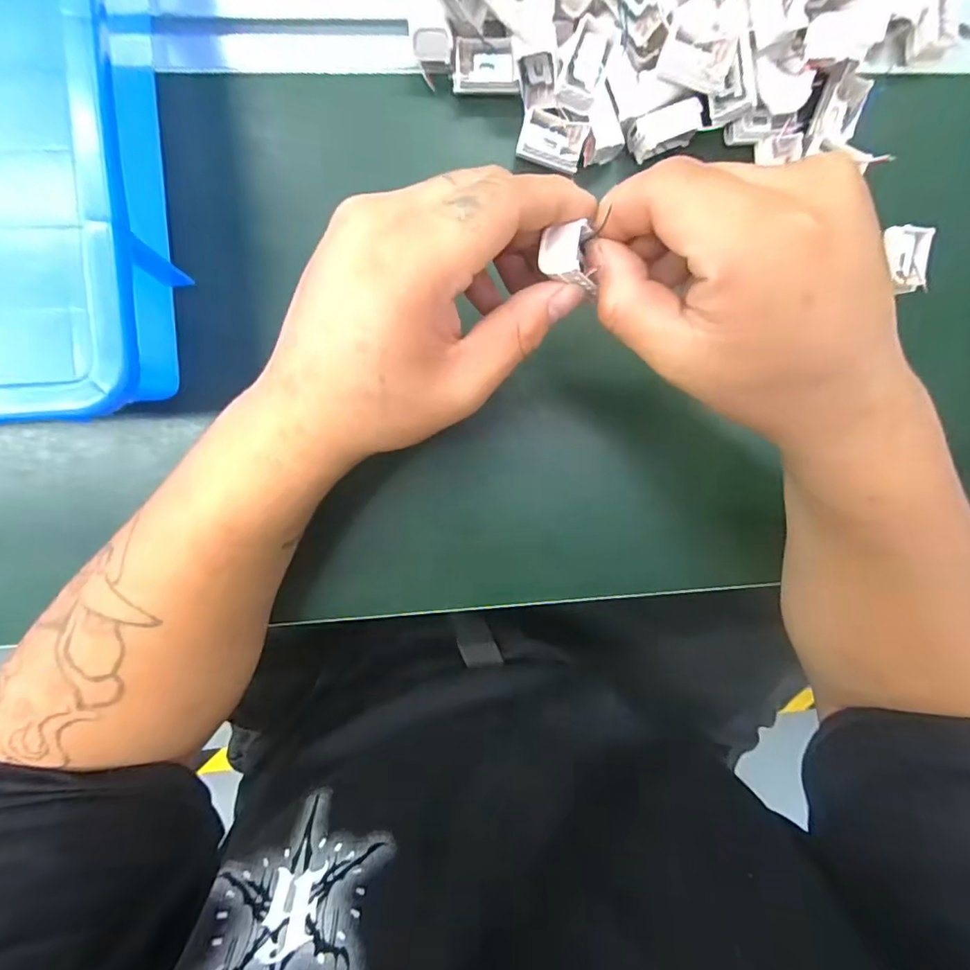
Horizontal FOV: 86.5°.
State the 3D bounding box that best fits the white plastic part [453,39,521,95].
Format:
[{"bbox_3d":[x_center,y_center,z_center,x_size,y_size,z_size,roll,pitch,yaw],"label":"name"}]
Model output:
[{"bbox_3d":[0.001,-0.217,0.267,0.034,0.009,0.023,-4,97,-5],"label":"white plastic part"}]

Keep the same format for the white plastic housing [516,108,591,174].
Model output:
[{"bbox_3d":[0.036,-0.183,0.274,0.034,0.010,0.022,12,95,-6],"label":"white plastic housing"}]

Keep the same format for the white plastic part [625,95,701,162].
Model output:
[{"bbox_3d":[0.096,-0.189,0.276,0.037,0.015,0.020,-16,98,-3],"label":"white plastic part"}]

